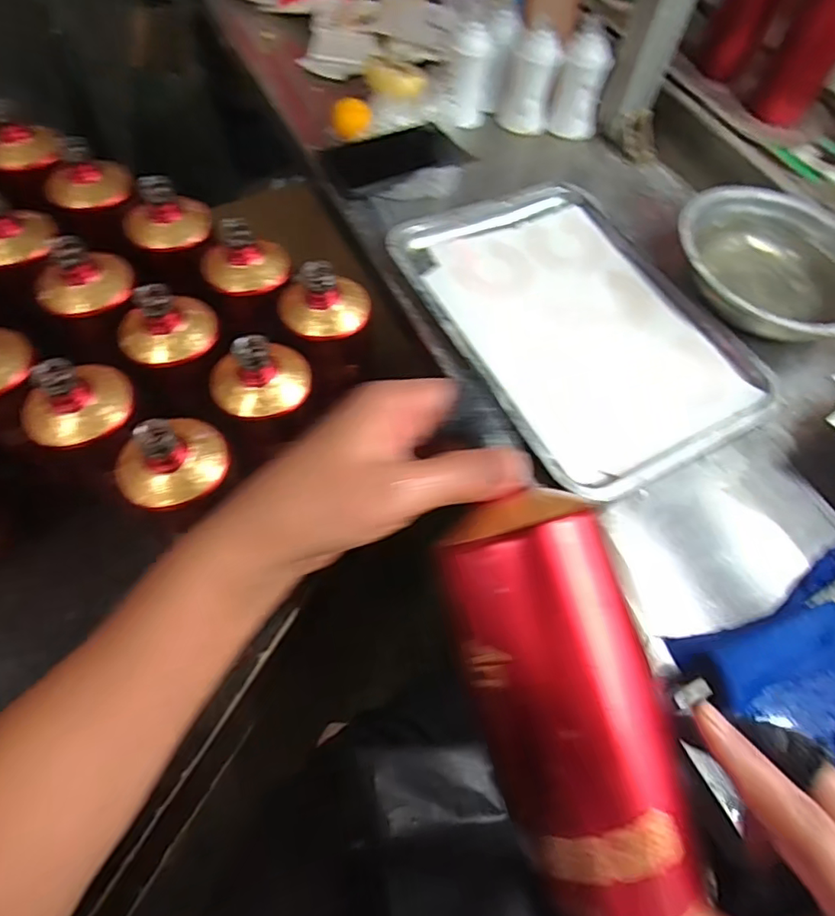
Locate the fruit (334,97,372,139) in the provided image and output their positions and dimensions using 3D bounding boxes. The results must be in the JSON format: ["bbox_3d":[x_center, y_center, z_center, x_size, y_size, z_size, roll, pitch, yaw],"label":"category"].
[{"bbox_3d":[-0.077,-0.398,0.647,0.043,0.034,0.033,-6,63,-3],"label":"fruit"}]

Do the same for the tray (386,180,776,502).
[{"bbox_3d":[0.149,-0.139,0.540,0.257,0.035,0.351,-26,66,-13],"label":"tray"}]

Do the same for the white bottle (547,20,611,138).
[{"bbox_3d":[0.204,-0.467,0.695,0.060,0.107,0.054,12,63,6],"label":"white bottle"}]

